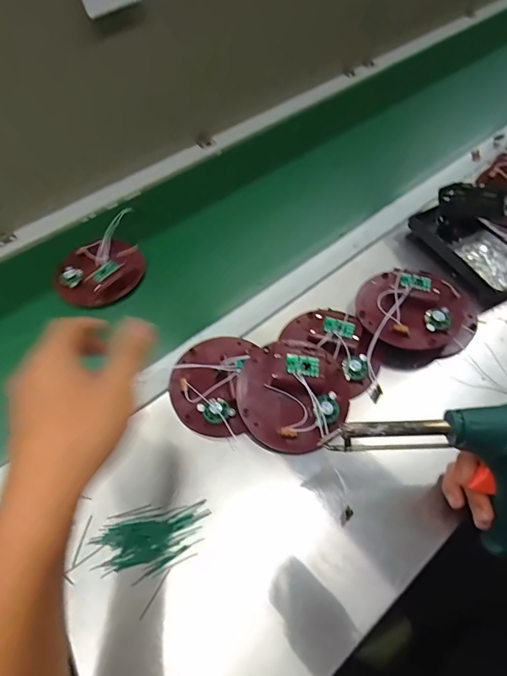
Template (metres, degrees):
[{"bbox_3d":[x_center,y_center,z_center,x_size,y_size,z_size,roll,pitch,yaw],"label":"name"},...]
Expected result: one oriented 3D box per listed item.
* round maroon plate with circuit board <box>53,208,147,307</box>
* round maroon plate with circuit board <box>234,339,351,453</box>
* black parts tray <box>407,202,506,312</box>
[{"bbox_3d":[-0.212,-0.106,0.555,0.138,0.032,0.110,-36,63,-20],"label":"round maroon plate with circuit board"},{"bbox_3d":[0.044,0.057,0.420,0.122,0.042,0.112,0,78,-2],"label":"round maroon plate with circuit board"},{"bbox_3d":[0.301,-0.128,0.545,0.092,0.032,0.175,-21,59,-12],"label":"black parts tray"}]

